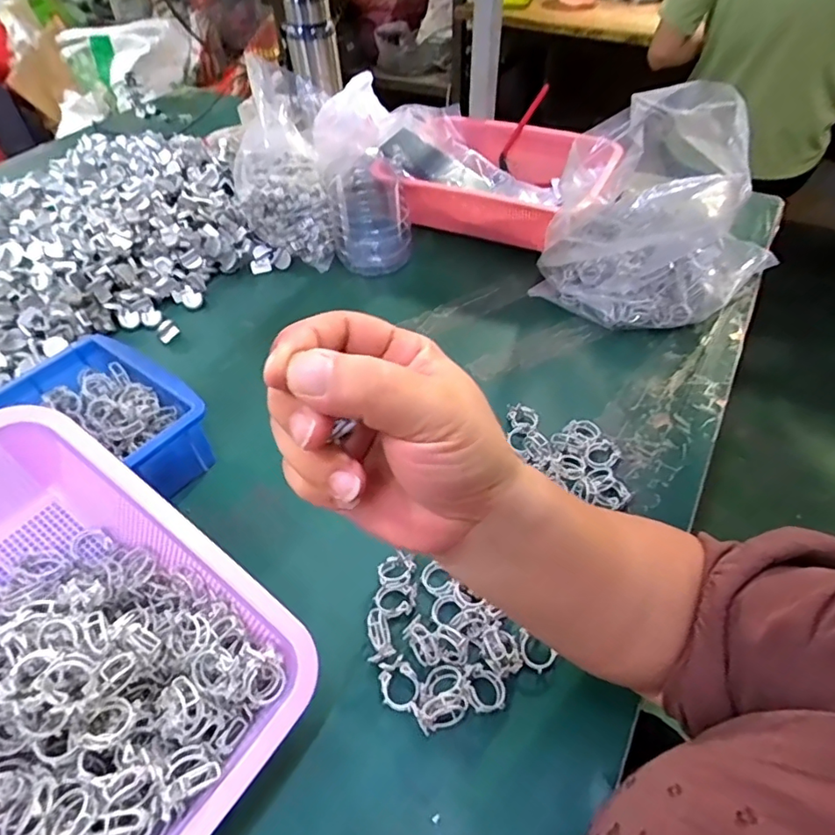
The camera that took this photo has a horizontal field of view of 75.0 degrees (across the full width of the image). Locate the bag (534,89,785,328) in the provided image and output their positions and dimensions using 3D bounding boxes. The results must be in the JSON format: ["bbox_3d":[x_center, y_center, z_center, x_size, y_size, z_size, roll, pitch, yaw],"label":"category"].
[{"bbox_3d":[0.273,-0.224,0.592,0.232,0.219,0.225,23,52,21],"label":"bag"}]

